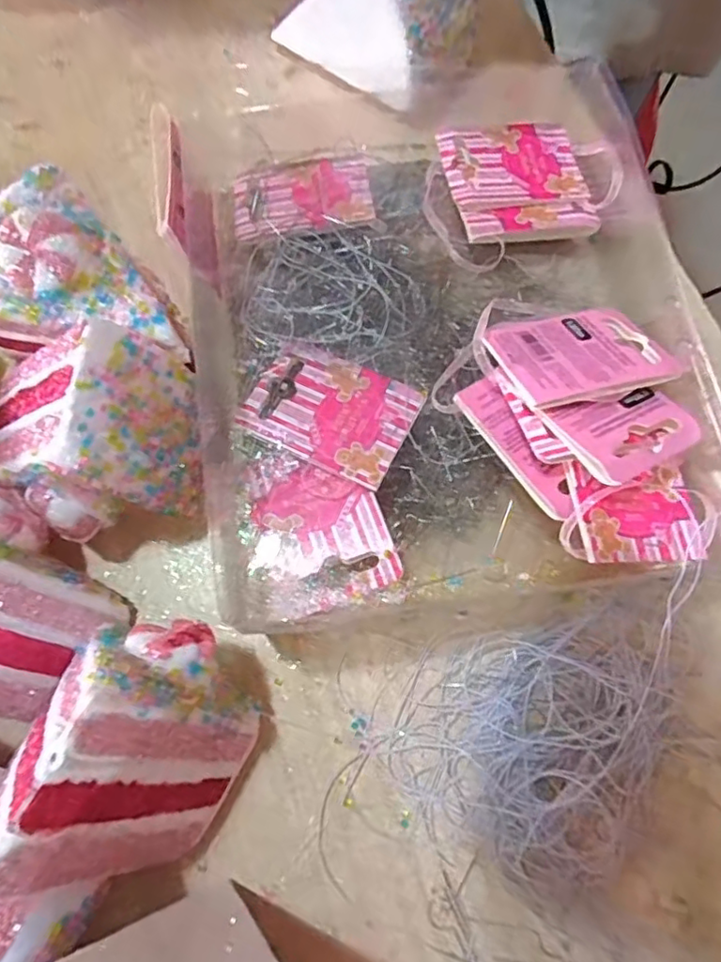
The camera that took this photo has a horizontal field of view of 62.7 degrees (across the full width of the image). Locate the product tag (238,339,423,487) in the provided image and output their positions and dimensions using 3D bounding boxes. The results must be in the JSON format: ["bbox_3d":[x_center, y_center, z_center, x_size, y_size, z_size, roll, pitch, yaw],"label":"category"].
[{"bbox_3d":[-0.011,-0.027,0.218,0.058,0.004,0.043,24,67,9],"label":"product tag"}]

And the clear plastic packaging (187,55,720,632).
[{"bbox_3d":[0.028,-0.079,0.235,0.187,0.038,0.252,-9,74,-2],"label":"clear plastic packaging"}]

